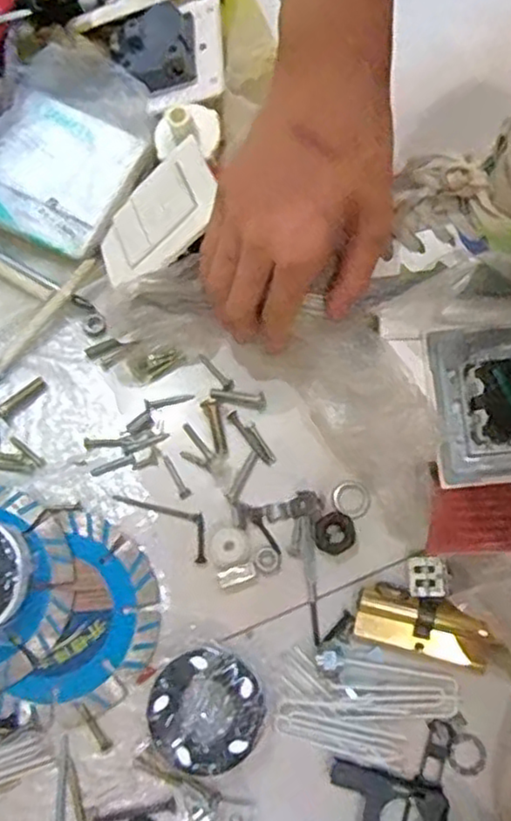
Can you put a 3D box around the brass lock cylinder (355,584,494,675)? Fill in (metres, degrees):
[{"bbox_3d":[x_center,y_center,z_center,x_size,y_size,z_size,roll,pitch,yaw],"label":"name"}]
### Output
[{"bbox_3d":[0.089,0.113,0.362,0.070,0.012,0.028,15,72,6],"label":"brass lock cylinder"}]

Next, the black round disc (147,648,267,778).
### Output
[{"bbox_3d":[-0.024,0.150,0.346,0.055,0.024,0.055,0,71,1],"label":"black round disc"}]

